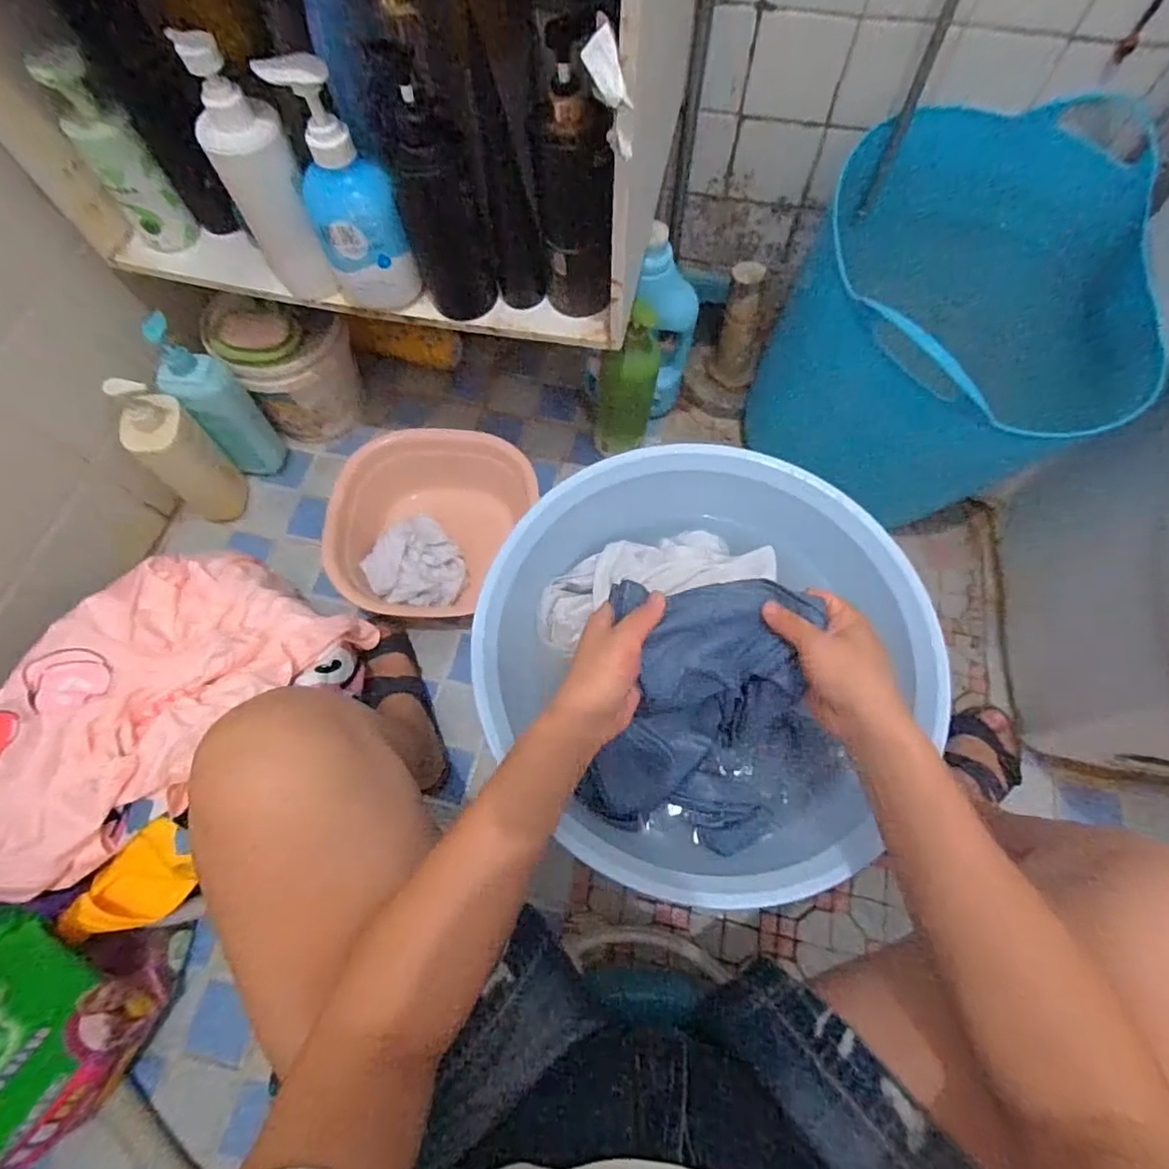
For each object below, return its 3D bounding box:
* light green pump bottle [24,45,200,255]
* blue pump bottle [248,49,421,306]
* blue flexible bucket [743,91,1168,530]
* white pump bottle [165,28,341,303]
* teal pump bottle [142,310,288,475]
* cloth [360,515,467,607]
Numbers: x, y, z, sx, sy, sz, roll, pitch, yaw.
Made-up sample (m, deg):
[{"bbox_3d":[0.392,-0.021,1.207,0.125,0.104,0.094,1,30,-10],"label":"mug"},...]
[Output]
[{"bbox_3d":[-0.455,-0.416,0.574,0.054,0.168,0.044,-35,72,-12],"label":"light green pump bottle"},{"bbox_3d":[-0.209,-0.344,0.522,0.084,0.203,0.065,-3,68,0],"label":"blue pump bottle"},{"bbox_3d":[0.458,-0.329,0.788,0.379,0.361,0.360,0,68,1],"label":"blue flexible bucket"},{"bbox_3d":[-0.289,-0.376,0.535,0.065,0.208,0.065,-4,61,-1],"label":"white pump bottle"},{"bbox_3d":[-0.509,-0.251,0.806,0.074,0.247,0.062,-35,72,-12],"label":"teal pump bottle"},{"bbox_3d":[-0.231,-0.023,0.803,0.122,0.049,0.135,-39,73,-14],"label":"cloth"}]

